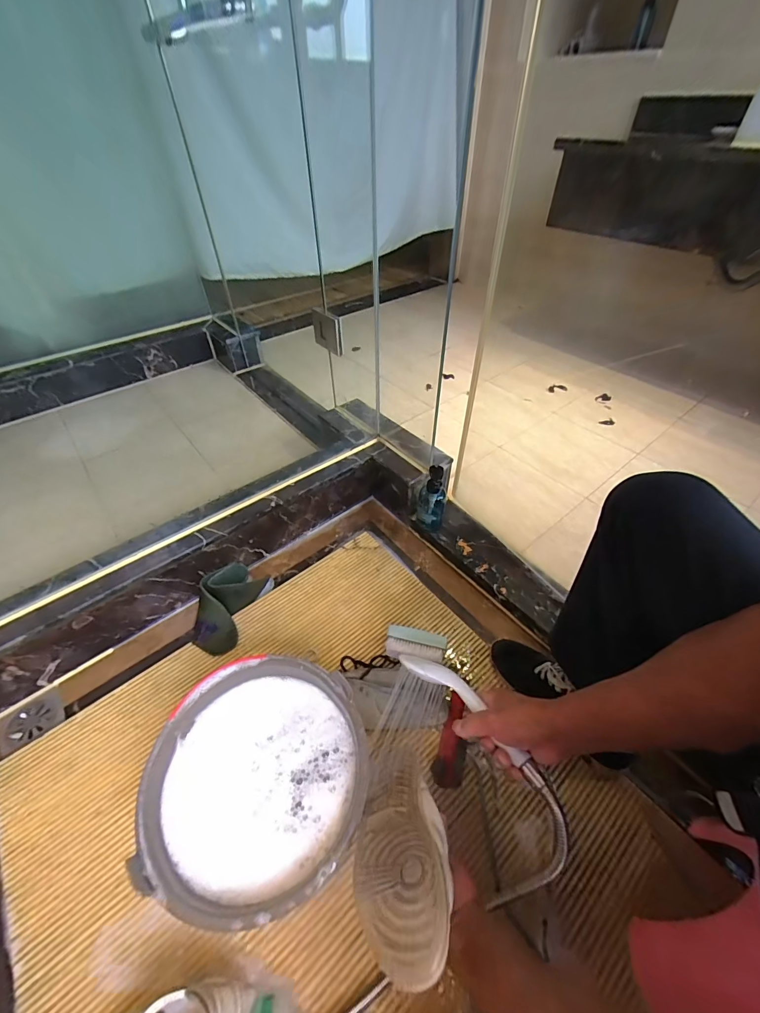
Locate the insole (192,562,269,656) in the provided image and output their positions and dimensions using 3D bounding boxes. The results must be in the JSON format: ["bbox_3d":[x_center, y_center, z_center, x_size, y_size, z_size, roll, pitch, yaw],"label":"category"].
[{"bbox_3d":[-0.330,0.206,0.810,0.115,0.056,0.184,13,47,11],"label":"insole"}]

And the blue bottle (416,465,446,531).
[{"bbox_3d":[0.120,-0.015,0.889,0.063,0.162,0.055,7,47,7],"label":"blue bottle"}]

